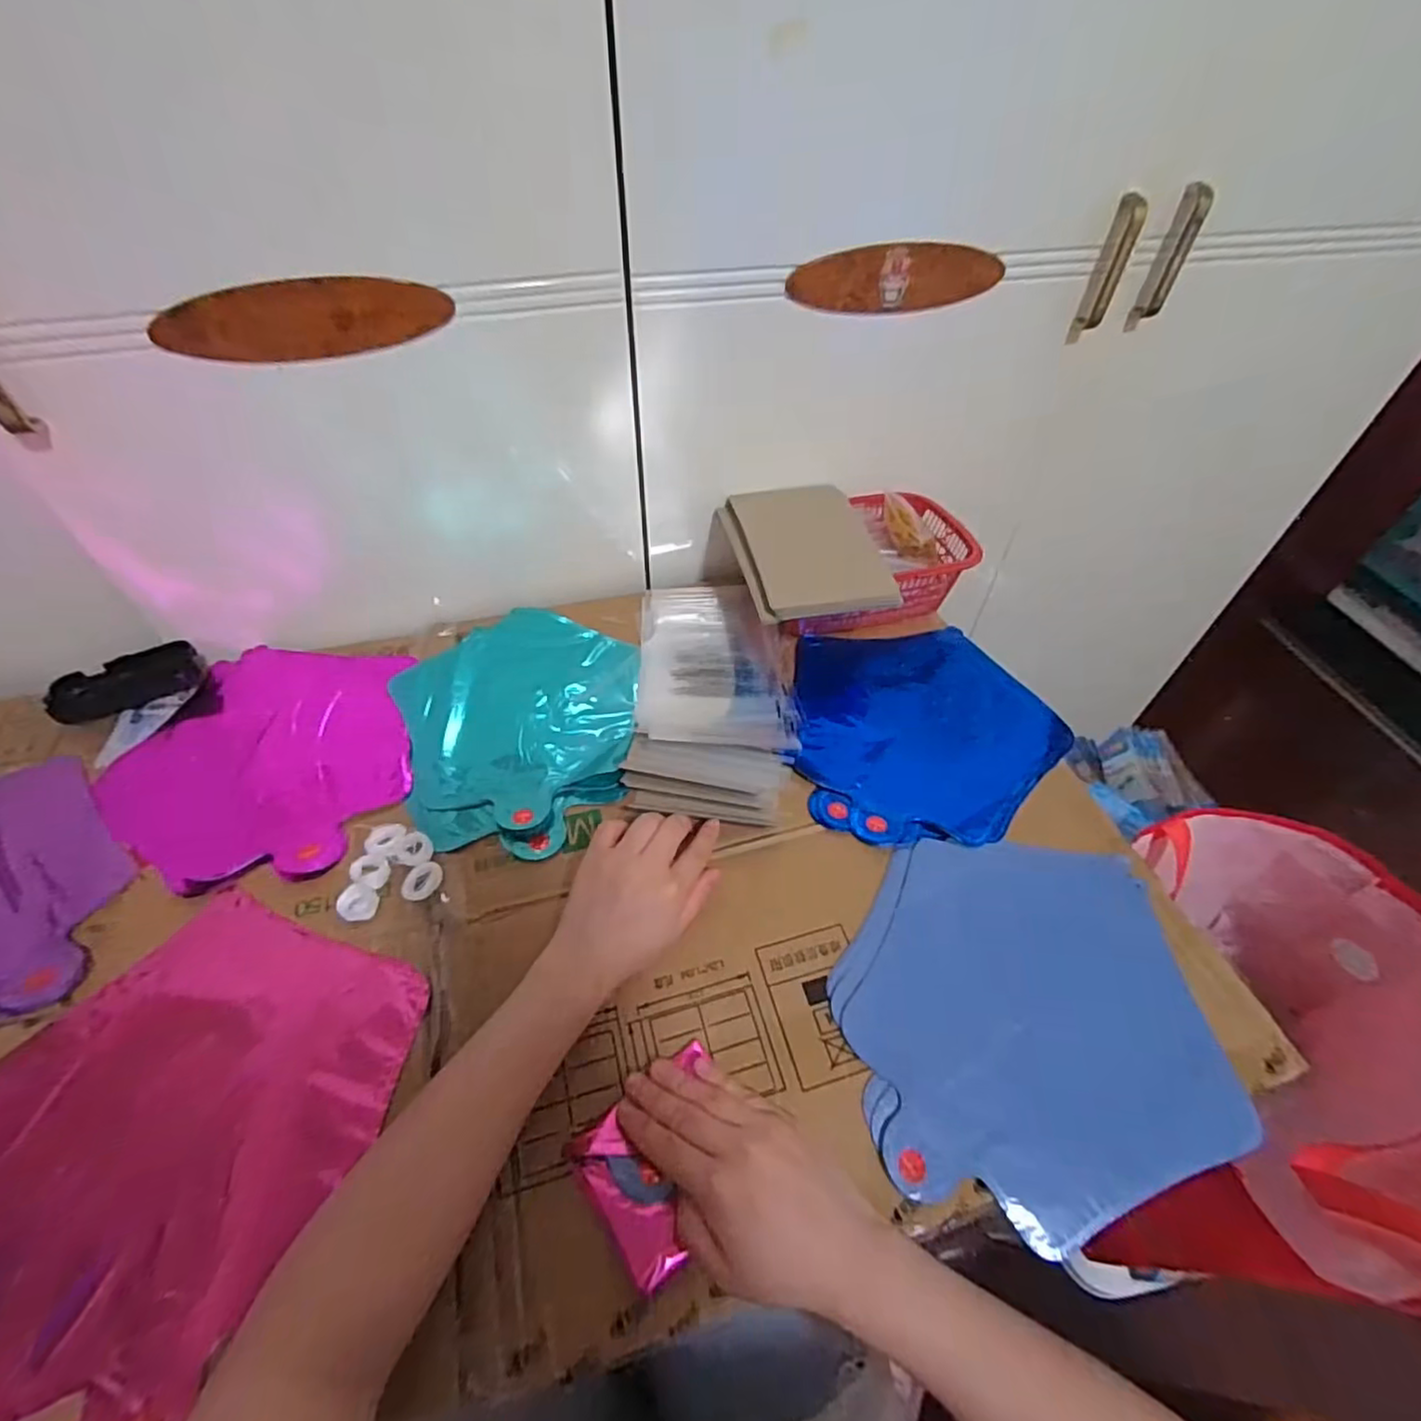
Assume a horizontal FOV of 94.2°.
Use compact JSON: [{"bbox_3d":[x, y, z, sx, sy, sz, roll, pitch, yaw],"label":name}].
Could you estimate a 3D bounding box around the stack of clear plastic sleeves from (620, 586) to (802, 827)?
[{"bbox_3d":[0.002,-0.033,0.624,0.139,0.030,0.332,1,44,-2],"label":"stack of clear plastic sleeves"}]

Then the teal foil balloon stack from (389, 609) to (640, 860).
[{"bbox_3d":[-0.159,0.000,0.578,0.203,0.010,0.268,-17,51,-17],"label":"teal foil balloon stack"}]

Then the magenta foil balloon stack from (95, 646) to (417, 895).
[{"bbox_3d":[-0.367,0.036,0.553,0.230,0.016,0.235,-1,48,-3],"label":"magenta foil balloon stack"}]

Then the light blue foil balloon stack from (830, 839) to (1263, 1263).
[{"bbox_3d":[0.203,0.193,0.430,0.232,0.023,0.224,-2,48,-5],"label":"light blue foil balloon stack"}]

